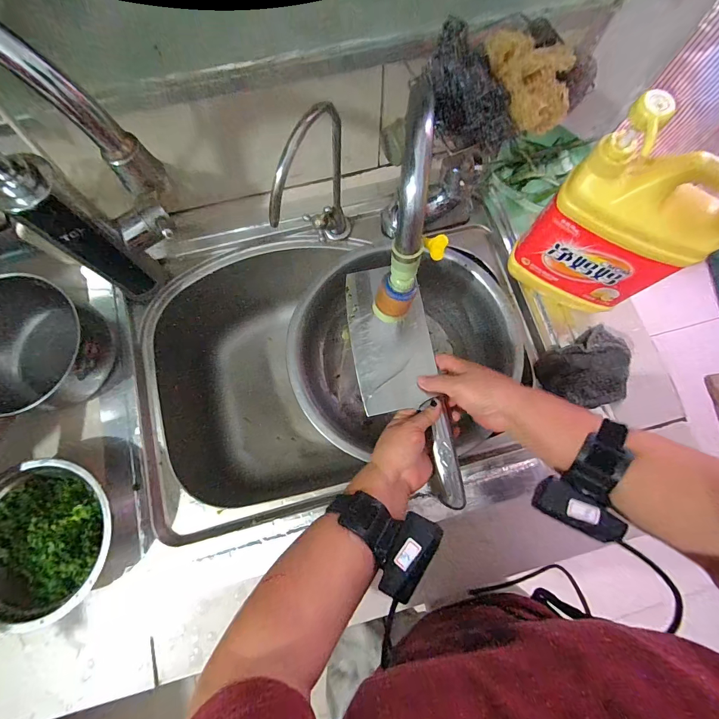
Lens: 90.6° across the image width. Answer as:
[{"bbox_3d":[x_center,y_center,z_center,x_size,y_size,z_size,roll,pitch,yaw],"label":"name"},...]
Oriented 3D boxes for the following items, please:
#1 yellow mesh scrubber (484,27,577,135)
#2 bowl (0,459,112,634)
[{"bbox_3d":[0.157,-0.268,0.333,0.050,0.036,0.104,-23,78,-7],"label":"yellow mesh scrubber"},{"bbox_3d":[-0.351,0.200,0.401,0.157,0.050,0.160,0,76,-1],"label":"bowl"}]

